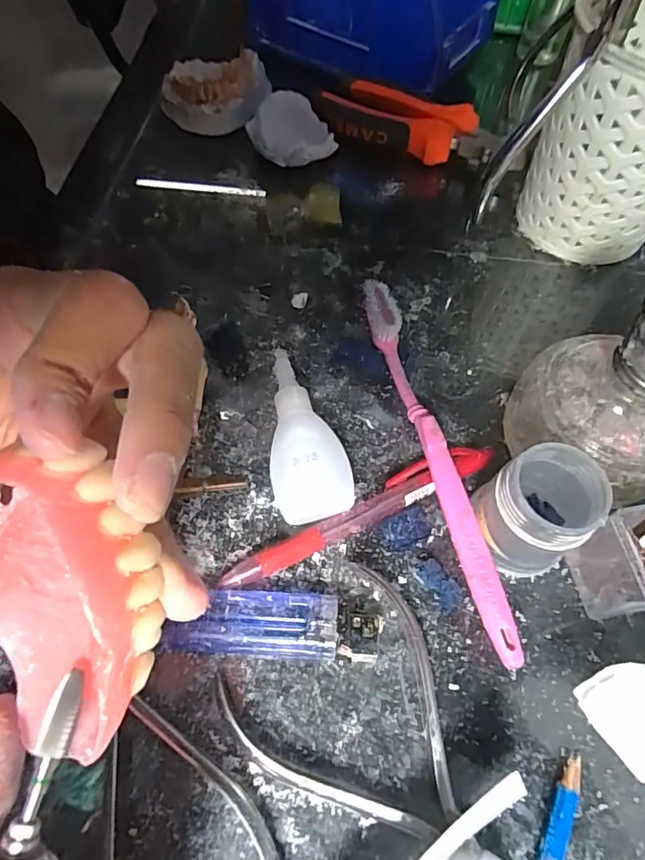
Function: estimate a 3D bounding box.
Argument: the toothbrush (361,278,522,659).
[{"bbox_3d":[0.049,0.008,0.238,0.015,0.021,0.191,-10,62,-7],"label":"toothbrush"}]

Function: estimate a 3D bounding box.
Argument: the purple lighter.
[{"bbox_3d":[-0.019,0.079,0.203,0.081,0.013,0.024,4,61,1],"label":"purple lighter"}]

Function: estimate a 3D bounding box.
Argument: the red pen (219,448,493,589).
[{"bbox_3d":[0.018,0.037,0.227,0.133,0.011,0.014,-24,65,-14],"label":"red pen"}]

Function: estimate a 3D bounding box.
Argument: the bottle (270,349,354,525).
[{"bbox_3d":[-0.010,-0.001,0.240,0.034,0.023,0.085,-8,62,-6],"label":"bottle"}]

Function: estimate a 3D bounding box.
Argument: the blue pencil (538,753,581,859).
[{"bbox_3d":[0.081,0.138,0.176,0.007,0.008,0.044,26,64,12],"label":"blue pencil"}]

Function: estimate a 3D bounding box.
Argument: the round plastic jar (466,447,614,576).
[{"bbox_3d":[0.091,0.032,0.209,0.047,0.051,0.039,-31,67,-17],"label":"round plastic jar"}]

